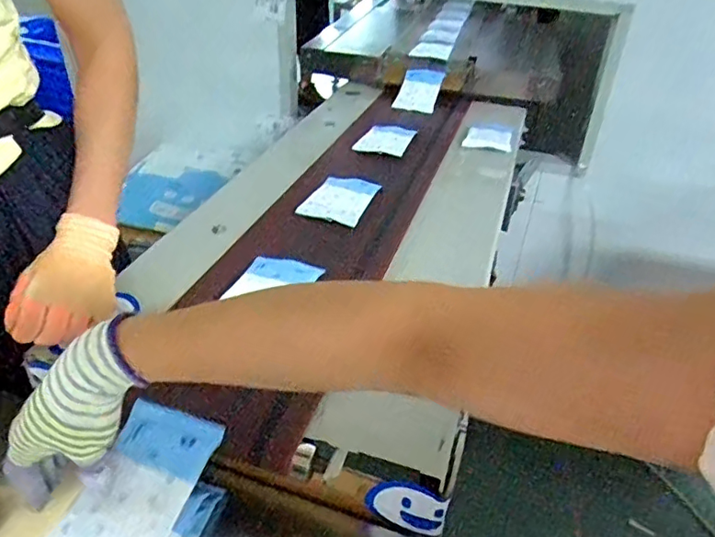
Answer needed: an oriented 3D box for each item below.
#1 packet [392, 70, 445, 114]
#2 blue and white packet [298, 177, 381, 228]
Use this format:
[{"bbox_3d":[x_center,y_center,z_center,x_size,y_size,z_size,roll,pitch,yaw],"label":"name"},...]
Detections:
[{"bbox_3d":[0.132,-0.378,1.172,0.088,0.089,0.024,21,9,21],"label":"packet"},{"bbox_3d":[-0.023,-0.104,0.798,0.083,0.021,0.111,15,38,16],"label":"blue and white packet"}]

